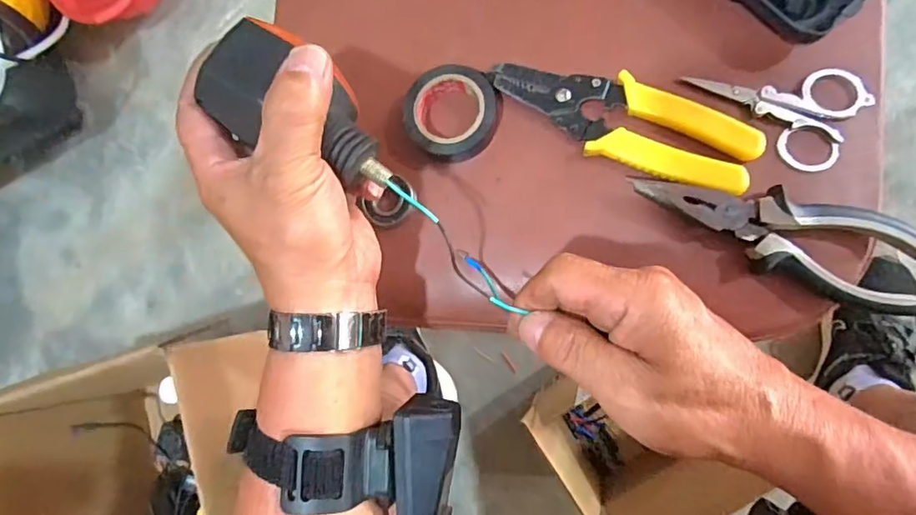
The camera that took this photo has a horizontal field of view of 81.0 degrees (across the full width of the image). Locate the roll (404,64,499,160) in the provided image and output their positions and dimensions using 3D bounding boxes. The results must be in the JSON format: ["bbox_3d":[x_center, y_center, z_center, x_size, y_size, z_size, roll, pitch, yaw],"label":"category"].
[{"bbox_3d":[-0.004,-0.089,0.332,0.056,0.017,0.055,-1,86,12],"label":"roll"}]

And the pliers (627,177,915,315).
[{"bbox_3d":[0.171,-0.015,0.287,0.153,0.013,0.046,21,91,12],"label":"pliers"}]

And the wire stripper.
[{"bbox_3d":[0.094,-0.082,0.316,0.155,0.016,0.048,25,91,12],"label":"wire stripper"}]

